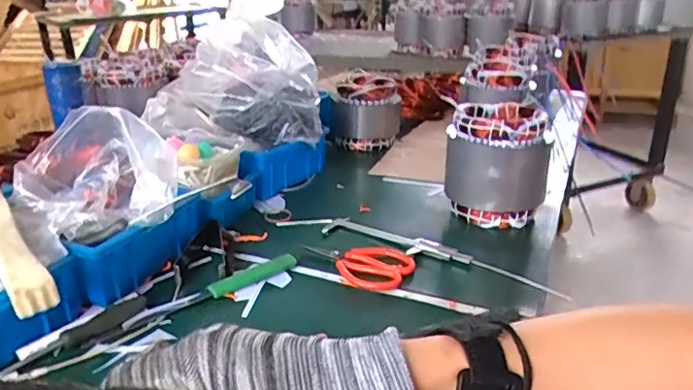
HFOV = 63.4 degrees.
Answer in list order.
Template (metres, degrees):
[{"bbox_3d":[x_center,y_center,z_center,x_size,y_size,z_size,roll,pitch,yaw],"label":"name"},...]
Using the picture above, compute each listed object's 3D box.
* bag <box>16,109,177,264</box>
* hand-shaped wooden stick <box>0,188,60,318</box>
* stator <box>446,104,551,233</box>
[{"bbox_3d":[-0.348,-0.042,0.762,0.199,0.114,0.276,-18,28,-33],"label":"bag"},{"bbox_3d":[-0.400,0.044,0.648,0.041,0.050,0.332,-19,29,-35],"label":"hand-shaped wooden stick"},{"bbox_3d":[0.234,-0.049,0.872,0.144,0.159,0.144,5,24,14],"label":"stator"}]

